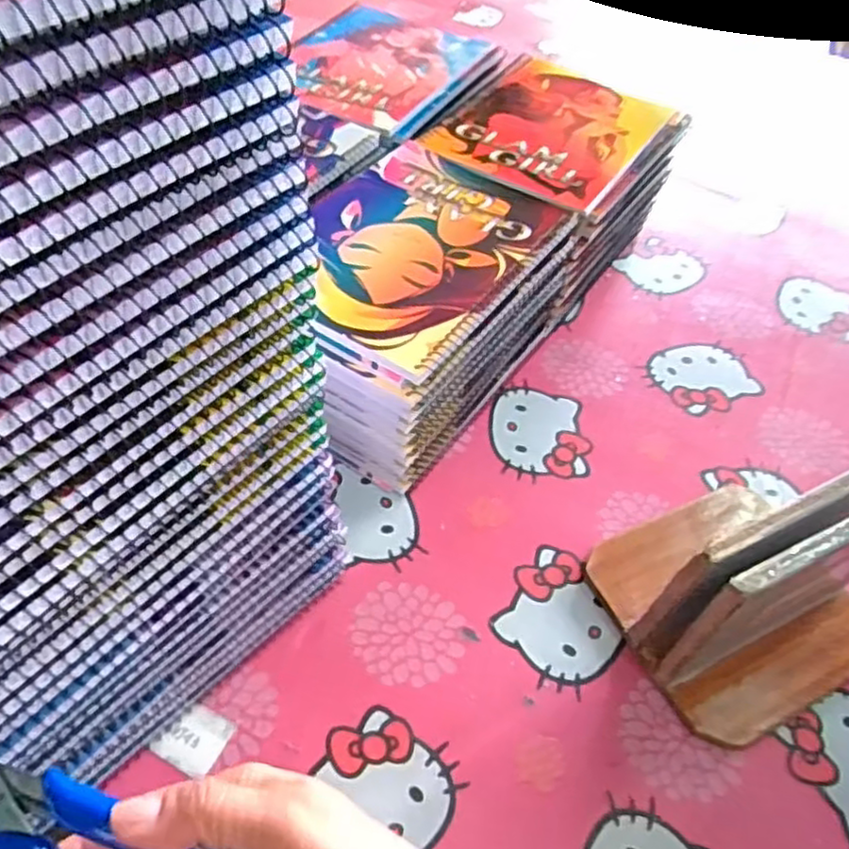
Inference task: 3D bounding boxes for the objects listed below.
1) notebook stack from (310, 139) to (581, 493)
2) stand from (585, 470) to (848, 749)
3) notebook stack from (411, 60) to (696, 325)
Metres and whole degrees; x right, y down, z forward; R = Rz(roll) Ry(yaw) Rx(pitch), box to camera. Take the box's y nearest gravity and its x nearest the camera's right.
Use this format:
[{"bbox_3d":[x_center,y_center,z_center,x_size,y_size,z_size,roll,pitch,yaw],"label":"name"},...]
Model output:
[{"bbox_3d":[-0.011,-0.080,0.519,0.150,0.124,0.212,30,54,19],"label":"notebook stack"},{"bbox_3d":[0.193,0.076,0.402,0.150,0.119,0.136,-21,55,-21],"label":"stand"},{"bbox_3d":[0.104,-0.205,0.628,0.165,0.120,0.204,31,55,20],"label":"notebook stack"}]

